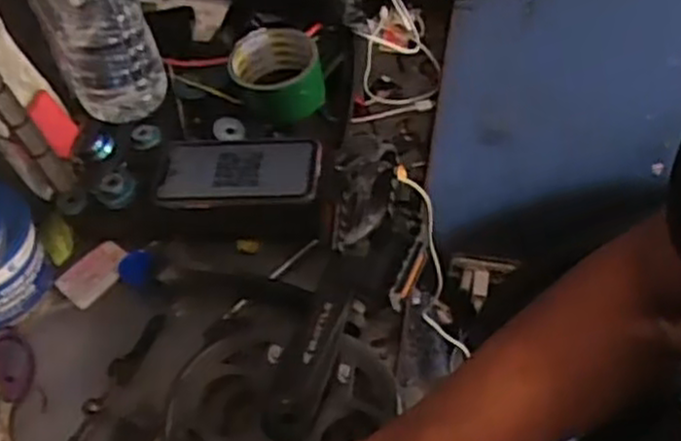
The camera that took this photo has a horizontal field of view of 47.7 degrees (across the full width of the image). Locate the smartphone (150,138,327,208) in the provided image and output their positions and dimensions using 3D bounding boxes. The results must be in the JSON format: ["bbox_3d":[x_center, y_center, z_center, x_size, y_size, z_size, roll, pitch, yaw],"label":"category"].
[{"bbox_3d":[-0.091,-0.048,0.708,0.146,0.010,0.079,0,53,6],"label":"smartphone"}]

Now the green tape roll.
[{"bbox_3d":[-0.060,-0.140,0.747,0.084,0.058,0.081,-1,51,1],"label":"green tape roll"}]

